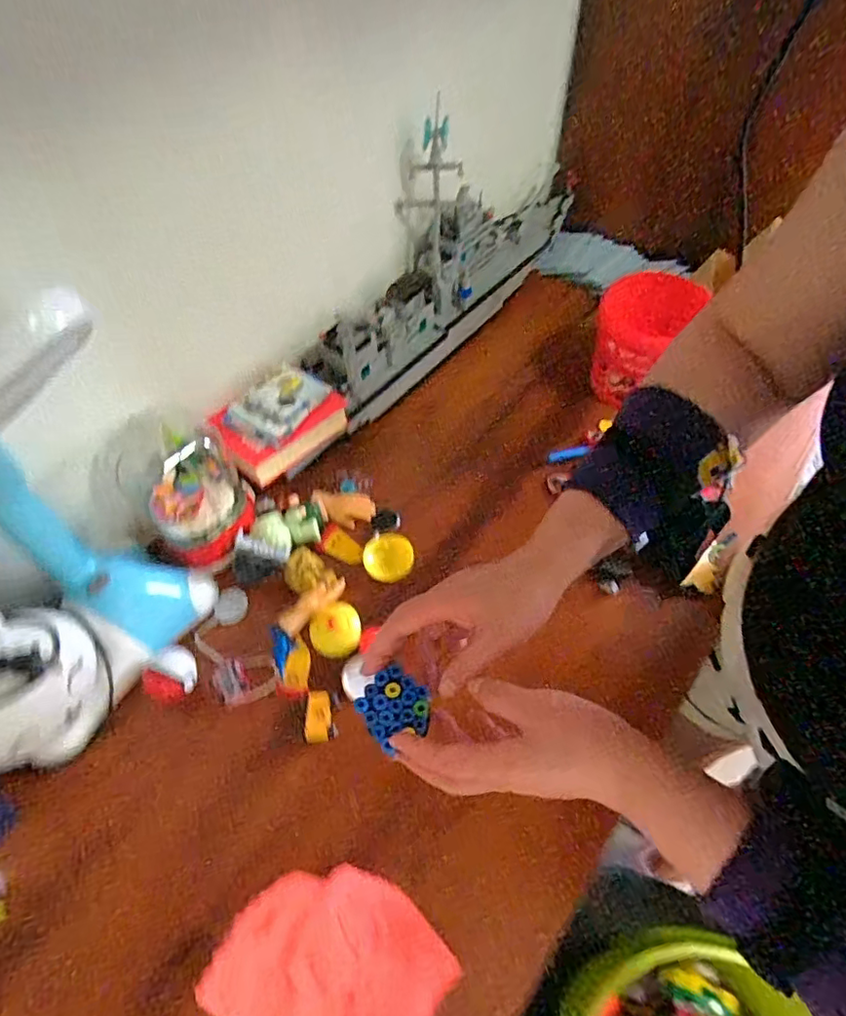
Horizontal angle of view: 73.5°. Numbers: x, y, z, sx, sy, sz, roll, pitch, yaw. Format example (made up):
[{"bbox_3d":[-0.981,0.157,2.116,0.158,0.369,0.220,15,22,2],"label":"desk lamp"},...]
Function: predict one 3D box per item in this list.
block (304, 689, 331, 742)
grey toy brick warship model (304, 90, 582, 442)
[{"bbox_3d":[-0.096,0.190,0.519,0.023,0.007,0.044,-1,56,0],"label":"block"},{"bbox_3d":[0.042,-0.344,0.738,0.105,0.232,0.524,35,63,22],"label":"grey toy brick warship model"}]

